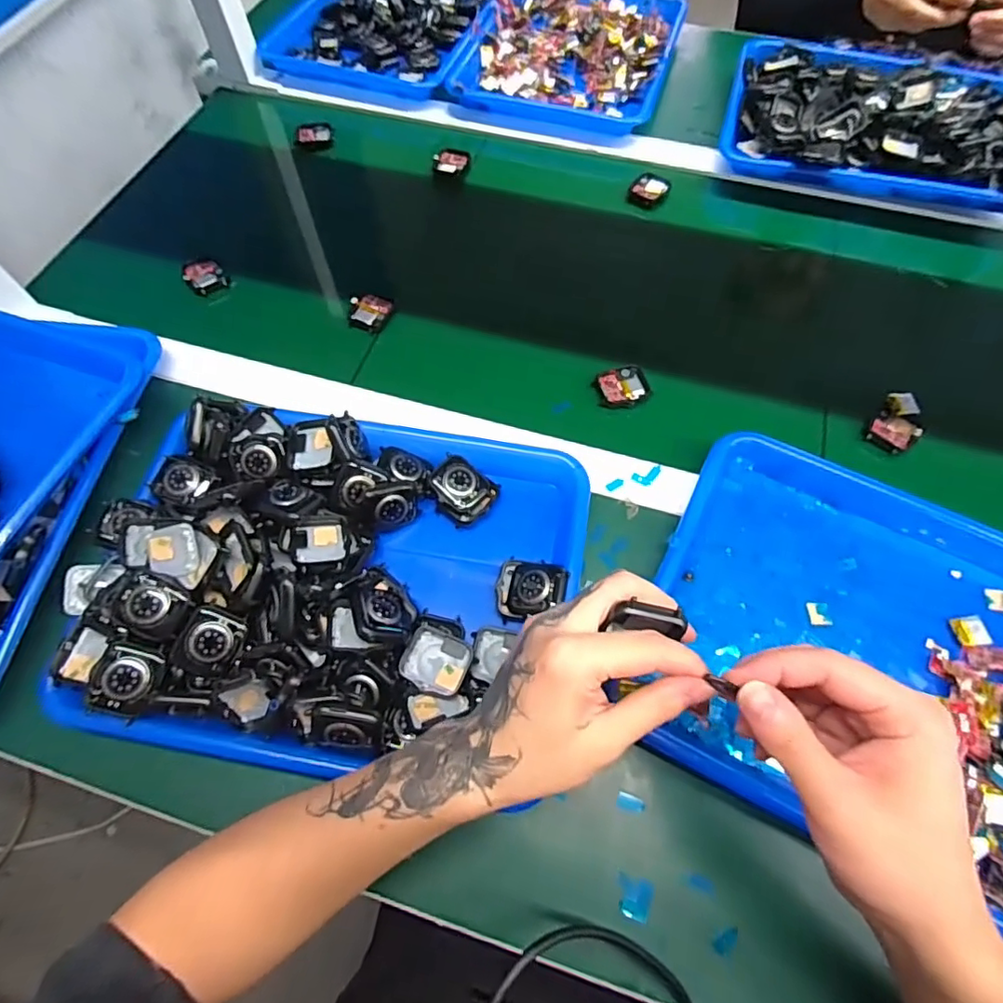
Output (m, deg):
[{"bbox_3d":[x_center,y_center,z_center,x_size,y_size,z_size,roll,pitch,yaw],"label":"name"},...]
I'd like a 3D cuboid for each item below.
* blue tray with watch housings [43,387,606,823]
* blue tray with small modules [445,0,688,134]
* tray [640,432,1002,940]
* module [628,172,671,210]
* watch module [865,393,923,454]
[{"bbox_3d":[-0.116,0.049,0.396,0.339,0.059,0.252,8,66,3],"label":"blue tray with watch housings"},{"bbox_3d":[0.094,-0.596,0.733,0.259,0.045,0.296,13,67,5],"label":"blue tray with small modules"},{"bbox_3d":[0.267,0.099,0.368,0.320,0.046,0.265,23,68,9],"label":"tray"},{"bbox_3d":[0.166,-0.350,0.626,0.039,0.004,0.042,30,83,4],"label":"module"},{"bbox_3d":[0.341,-0.069,0.479,0.035,0.014,0.056,36,70,14],"label":"watch module"}]

